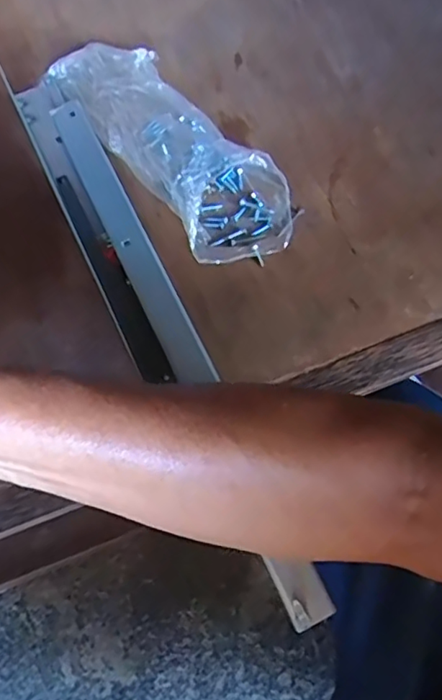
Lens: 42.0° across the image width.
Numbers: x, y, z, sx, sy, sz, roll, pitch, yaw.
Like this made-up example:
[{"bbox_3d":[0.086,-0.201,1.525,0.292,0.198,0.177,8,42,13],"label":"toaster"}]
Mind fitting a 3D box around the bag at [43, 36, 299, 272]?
[{"bbox_3d":[-0.043,-0.179,0.476,0.094,0.046,0.261,-34,73,-11],"label":"bag"}]

